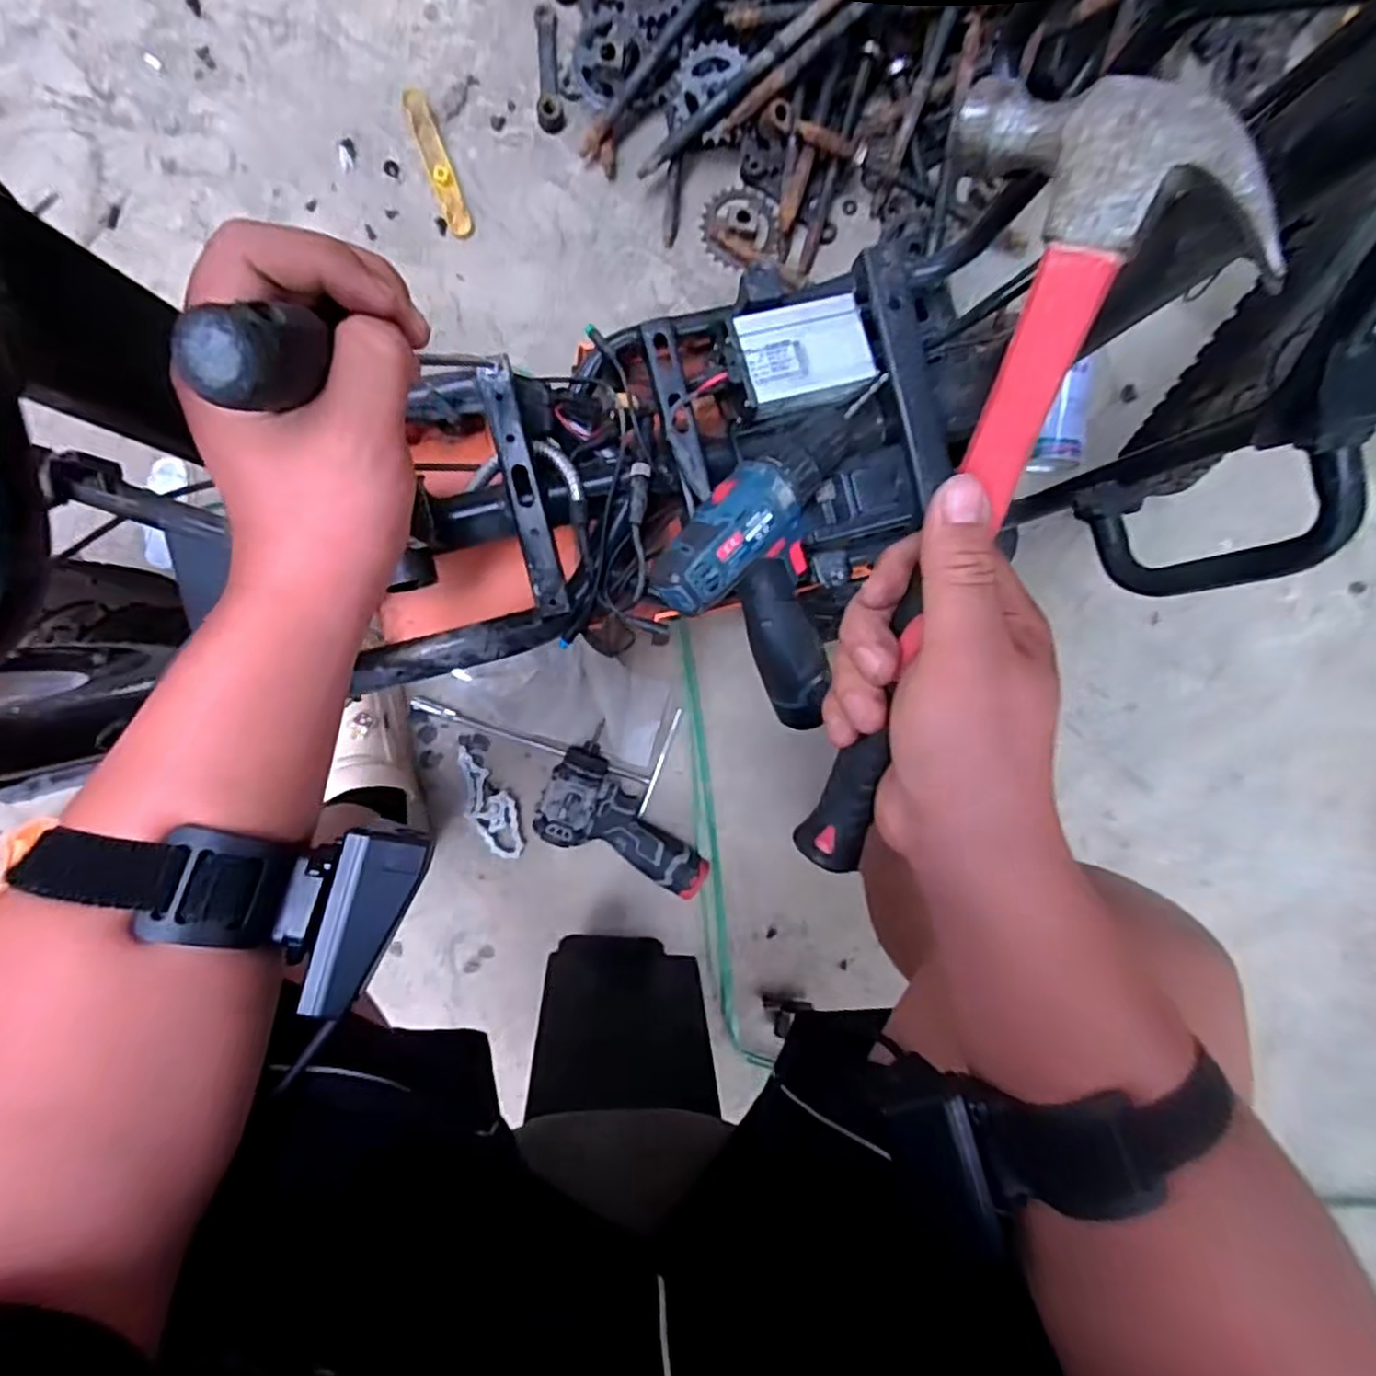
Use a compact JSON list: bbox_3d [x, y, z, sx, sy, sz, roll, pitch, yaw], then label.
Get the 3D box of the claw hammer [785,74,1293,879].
[{"bbox_3d":[0.109,-0.045,0.255,0.090,0.032,0.275,23,116,30],"label":"claw hammer"}]

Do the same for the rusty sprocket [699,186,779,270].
[{"bbox_3d":[0.059,-0.512,0.784,0.087,0.012,0.090,0,93,-5],"label":"rusty sprocket"}]

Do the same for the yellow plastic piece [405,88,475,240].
[{"bbox_3d":[-0.265,-0.555,0.752,0.026,0.011,0.147,-20,95,-4],"label":"yellow plastic piece"}]

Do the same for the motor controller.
[{"bbox_3d":[0.083,-0.250,0.528,0.110,0.026,0.070,-19,96,-4],"label":"motor controller"}]

